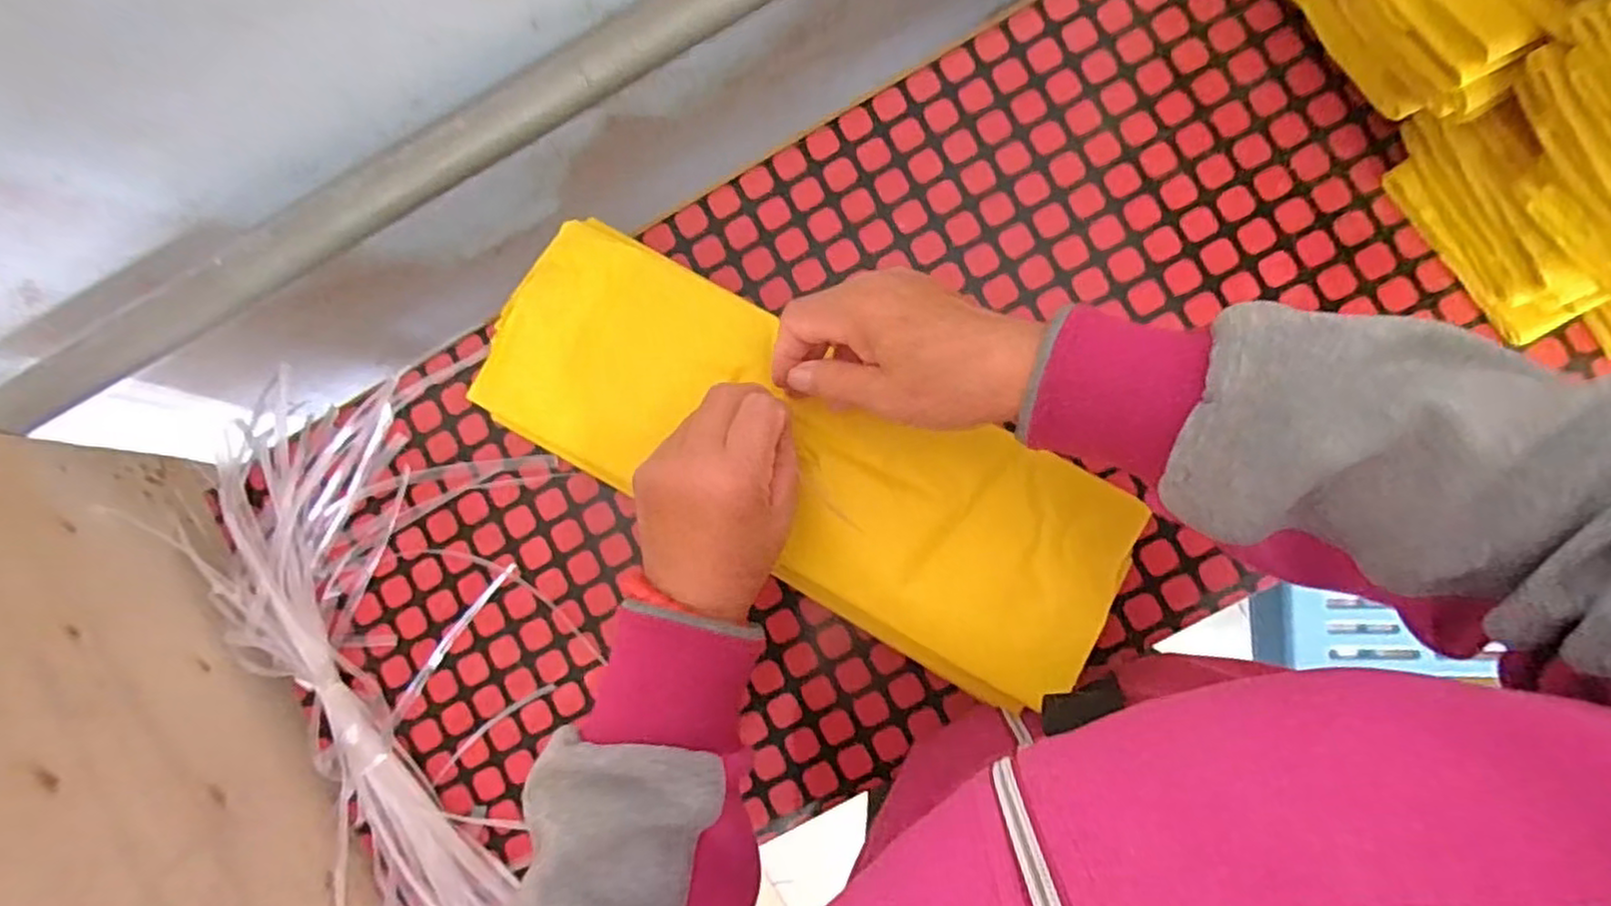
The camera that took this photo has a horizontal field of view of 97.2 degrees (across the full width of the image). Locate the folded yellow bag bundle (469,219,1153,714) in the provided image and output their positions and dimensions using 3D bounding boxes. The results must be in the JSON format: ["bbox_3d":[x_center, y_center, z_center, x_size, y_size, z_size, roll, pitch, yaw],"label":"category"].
[{"bbox_3d":[-0.008,-0.001,0.390,0.358,0.024,0.128,29,91,7],"label":"folded yellow bag bundle"}]

